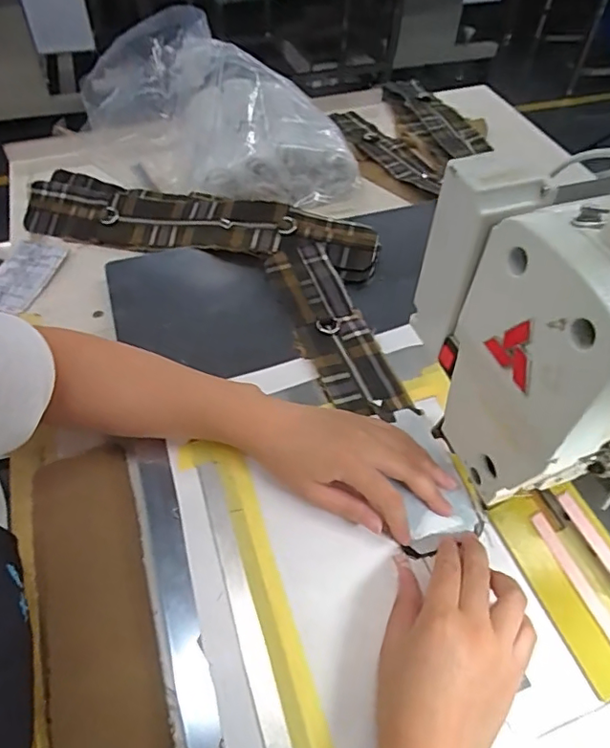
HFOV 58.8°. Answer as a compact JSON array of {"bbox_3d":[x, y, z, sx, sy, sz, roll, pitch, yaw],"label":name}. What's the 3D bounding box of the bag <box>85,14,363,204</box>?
[{"bbox_3d":[-0.114,-0.348,0.699,0.355,0.182,0.160,18,53,12],"label":"bag"}]

